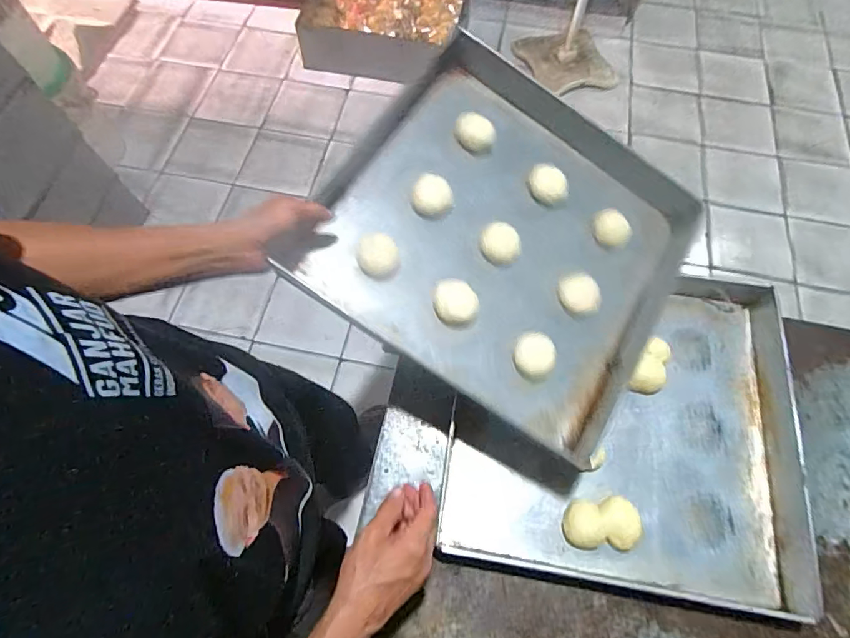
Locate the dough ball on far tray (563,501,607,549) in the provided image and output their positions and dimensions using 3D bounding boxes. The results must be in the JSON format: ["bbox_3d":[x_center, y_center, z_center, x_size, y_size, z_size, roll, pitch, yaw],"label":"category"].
[{"bbox_3d":[0.212,0.278,0.623,0.050,0.027,0.059,-5,66,-3],"label":"dough ball on far tray"}]

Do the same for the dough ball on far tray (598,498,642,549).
[{"bbox_3d":[0.261,0.275,0.621,0.048,0.030,0.065,-7,67,-4],"label":"dough ball on far tray"}]

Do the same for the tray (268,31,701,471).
[{"bbox_3d":[0.122,-0.119,0.659,0.467,0.057,0.470,33,73,-3],"label":"tray"}]

